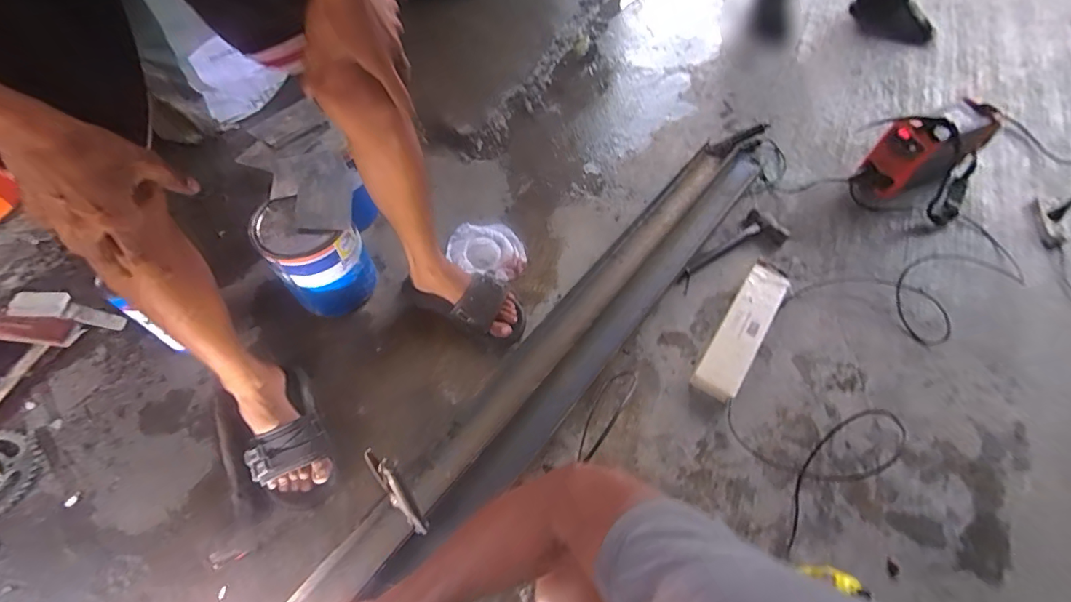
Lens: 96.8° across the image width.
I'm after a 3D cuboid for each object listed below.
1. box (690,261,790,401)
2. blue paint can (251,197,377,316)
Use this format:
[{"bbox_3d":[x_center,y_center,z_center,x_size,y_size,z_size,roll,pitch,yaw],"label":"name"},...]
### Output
[{"bbox_3d":[0.418,0.048,0.953,0.082,0.054,0.338,30,63,16],"label":"box"},{"bbox_3d":[-0.416,-0.075,0.931,0.152,0.228,0.165,1,59,-1],"label":"blue paint can"}]

